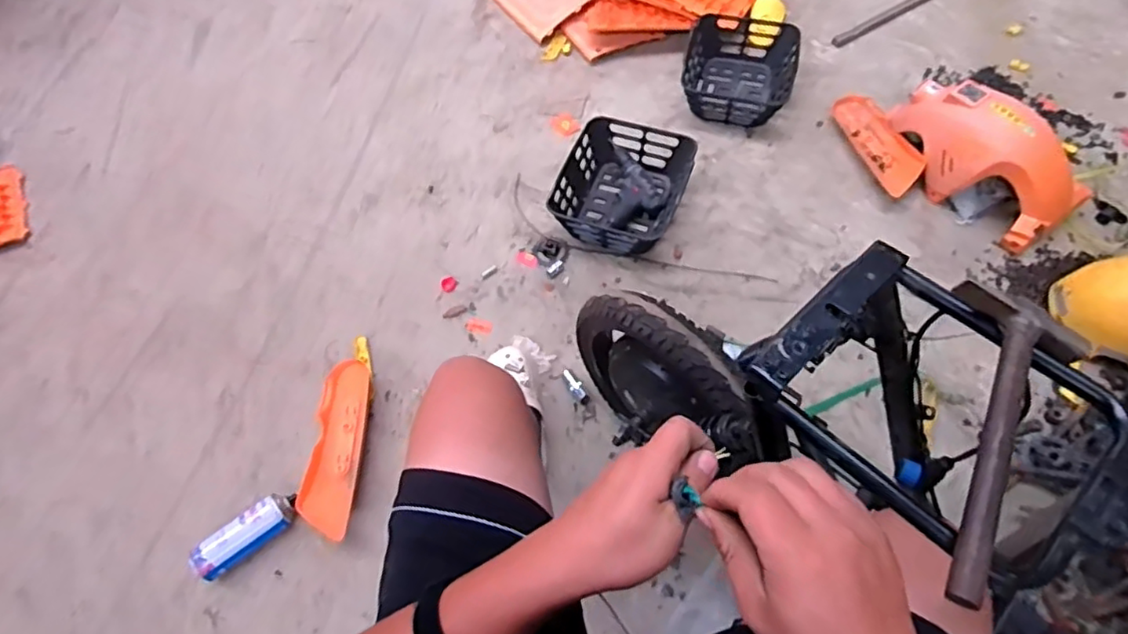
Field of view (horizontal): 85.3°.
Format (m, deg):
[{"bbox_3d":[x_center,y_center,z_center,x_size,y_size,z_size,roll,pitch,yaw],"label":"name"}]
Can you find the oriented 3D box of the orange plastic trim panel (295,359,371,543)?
[{"bbox_3d":[-0.443,0.252,1.202,0.106,0.051,0.351,-3,58,1],"label":"orange plastic trim panel"}]

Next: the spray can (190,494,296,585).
[{"bbox_3d":[-0.569,0.393,1.108,0.189,0.062,0.065,-39,65,-20],"label":"spray can"}]

